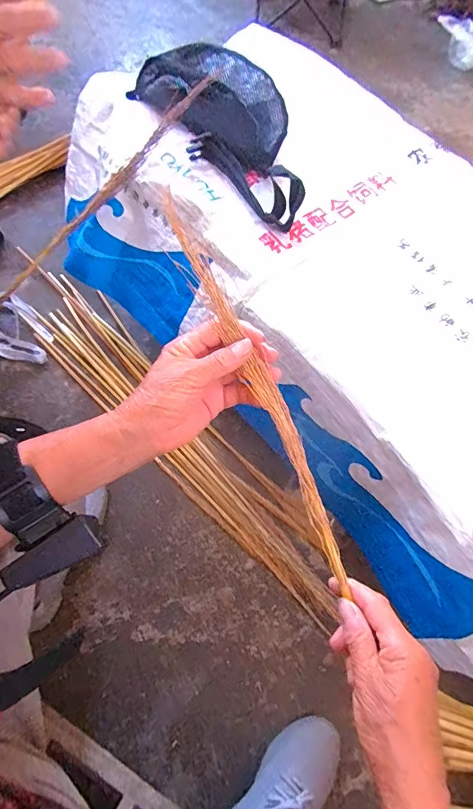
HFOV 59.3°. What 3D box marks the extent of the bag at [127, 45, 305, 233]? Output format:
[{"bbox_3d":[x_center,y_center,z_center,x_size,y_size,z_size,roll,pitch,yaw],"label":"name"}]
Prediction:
[{"bbox_3d":[-0.004,-0.451,0.657,0.165,0.083,0.400,-37,73,-18],"label":"bag"}]

